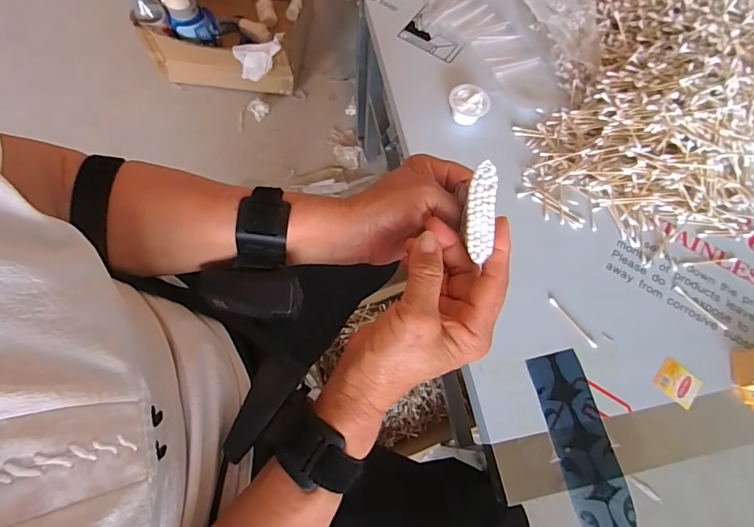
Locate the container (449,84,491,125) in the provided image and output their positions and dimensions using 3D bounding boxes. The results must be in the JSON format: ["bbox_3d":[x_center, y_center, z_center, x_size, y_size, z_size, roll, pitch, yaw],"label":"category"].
[{"bbox_3d":[0.125,-0.217,0.583,0.053,0.028,0.044,19,68,4],"label":"container"}]

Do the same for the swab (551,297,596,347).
[{"bbox_3d":[0.226,0.068,0.491,0.007,0.004,0.072,-36,74,-13],"label":"swab"}]

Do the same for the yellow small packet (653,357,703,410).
[{"bbox_3d":[0.335,0.132,0.473,0.044,0.004,0.040,40,71,12],"label":"yellow small packet"}]

